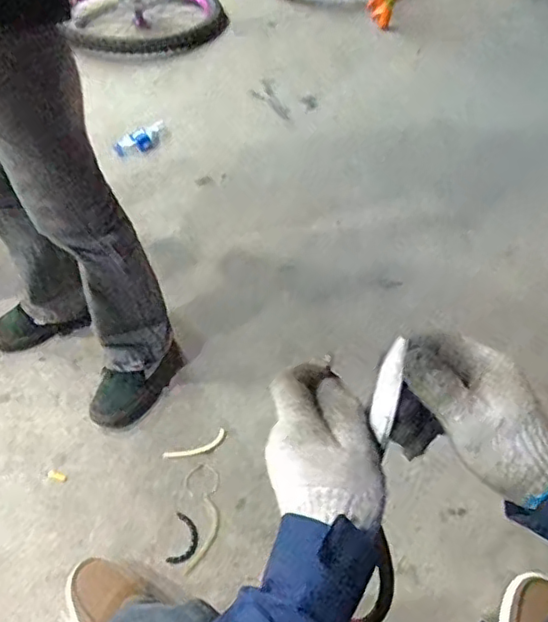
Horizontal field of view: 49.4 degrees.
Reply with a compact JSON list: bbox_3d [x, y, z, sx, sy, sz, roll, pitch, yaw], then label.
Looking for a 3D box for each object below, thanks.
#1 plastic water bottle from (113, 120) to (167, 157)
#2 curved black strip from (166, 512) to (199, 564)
[{"bbox_3d":[-0.397,-0.520,1.795,0.169,0.049,0.067,-35,54,-24],"label":"plastic water bottle"},{"bbox_3d":[-0.147,0.378,0.988,0.046,0.004,0.083,4,48,9],"label":"curved black strip"}]

